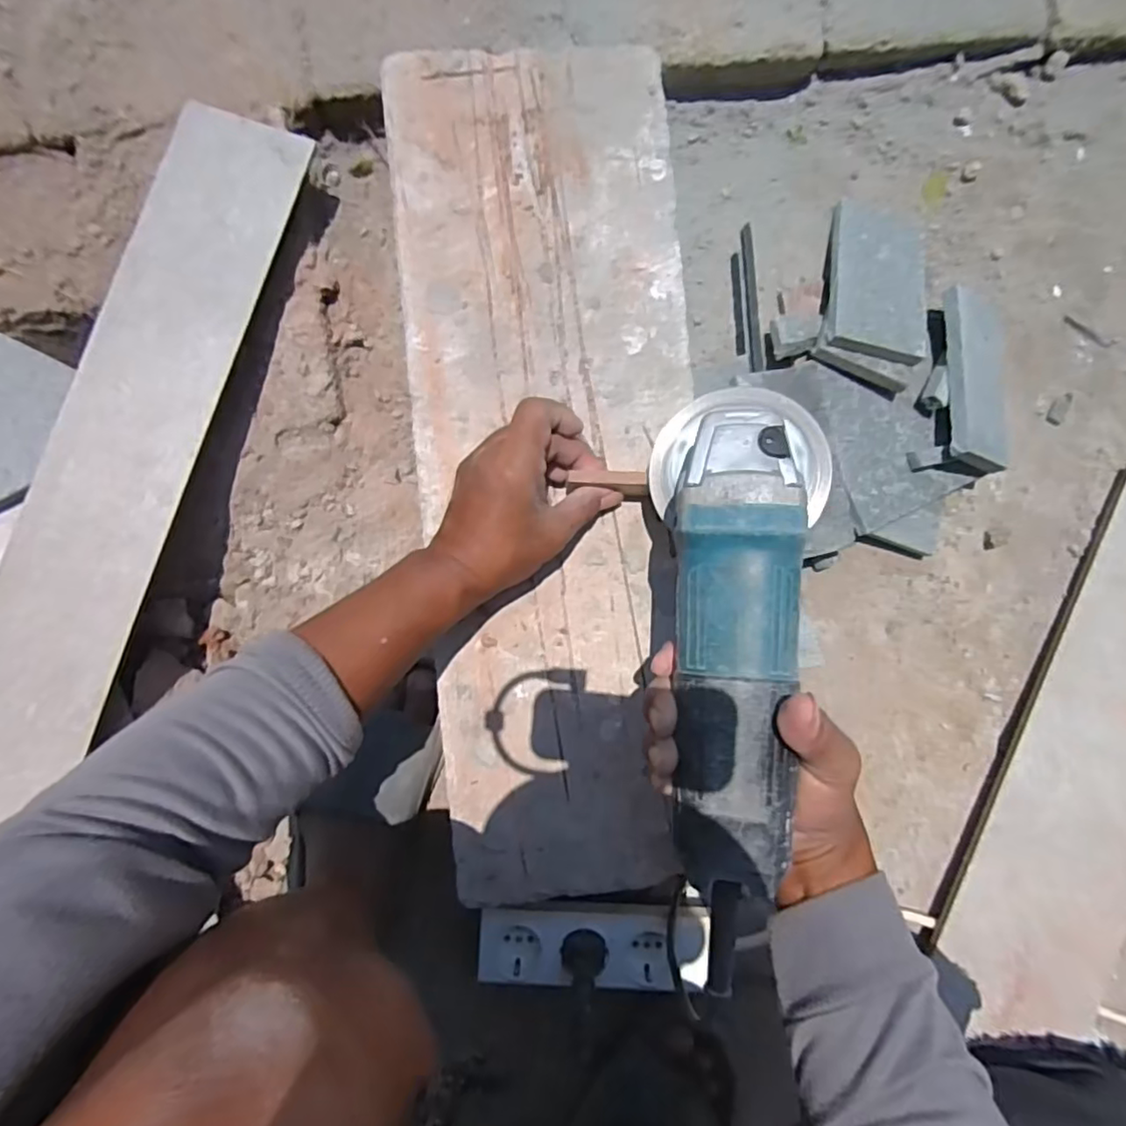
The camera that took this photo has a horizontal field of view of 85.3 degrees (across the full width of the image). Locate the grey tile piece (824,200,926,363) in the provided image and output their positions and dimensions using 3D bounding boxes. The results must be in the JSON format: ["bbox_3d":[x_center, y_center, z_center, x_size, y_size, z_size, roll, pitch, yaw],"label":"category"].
[{"bbox_3d":[0.270,-0.241,0.521,0.092,0.015,0.151,10,71,-5],"label":"grey tile piece"}]

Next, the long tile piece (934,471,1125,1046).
[{"bbox_3d":[0.491,0.174,0.539,0.201,0.010,0.478,29,85,-6],"label":"long tile piece"}]

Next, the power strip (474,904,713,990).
[{"bbox_3d":[0.025,0.300,0.485,0.177,0.032,0.065,3,89,0],"label":"power strip"}]

